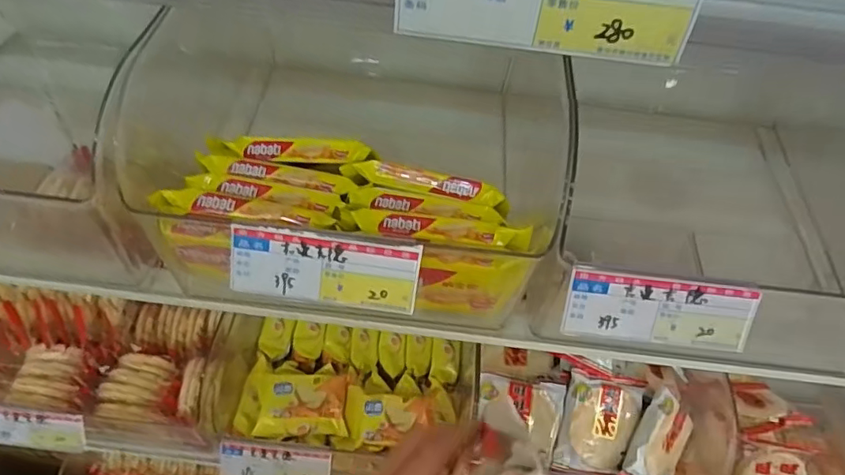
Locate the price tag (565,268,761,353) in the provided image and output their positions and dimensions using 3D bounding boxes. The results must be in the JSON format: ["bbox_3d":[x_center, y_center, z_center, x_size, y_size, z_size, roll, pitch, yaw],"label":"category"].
[{"bbox_3d":[0.133,0.042,0.315,0.103,0.039,0.004,7,19,0],"label":"price tag"}]

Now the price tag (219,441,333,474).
[{"bbox_3d":[-0.140,0.219,0.534,0.104,0.043,0.007,8,12,1],"label":"price tag"}]

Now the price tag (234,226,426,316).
[{"bbox_3d":[-0.054,0.018,0.313,0.103,0.042,0.004,8,19,-1],"label":"price tag"}]

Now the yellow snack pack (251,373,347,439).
[{"bbox_3d":[-0.123,0.169,0.569,0.091,0.029,0.063,-1,52,-6],"label":"yellow snack pack"}]

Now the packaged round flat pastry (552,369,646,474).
[{"bbox_3d":[0.176,0.184,0.550,0.079,0.011,0.090,16,80,-10],"label":"packaged round flat pastry"}]

